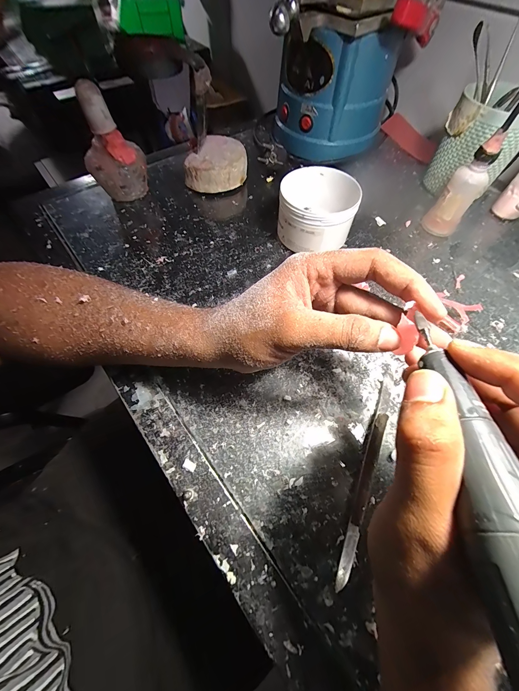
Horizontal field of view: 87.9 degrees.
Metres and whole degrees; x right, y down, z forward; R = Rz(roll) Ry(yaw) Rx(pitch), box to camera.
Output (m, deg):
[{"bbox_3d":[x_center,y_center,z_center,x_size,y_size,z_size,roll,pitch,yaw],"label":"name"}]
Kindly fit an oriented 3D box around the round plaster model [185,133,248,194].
[{"bbox_3d":[-0.065,-0.268,0.400,0.086,0.044,0.090,-4,61,-3],"label":"round plaster model"}]

